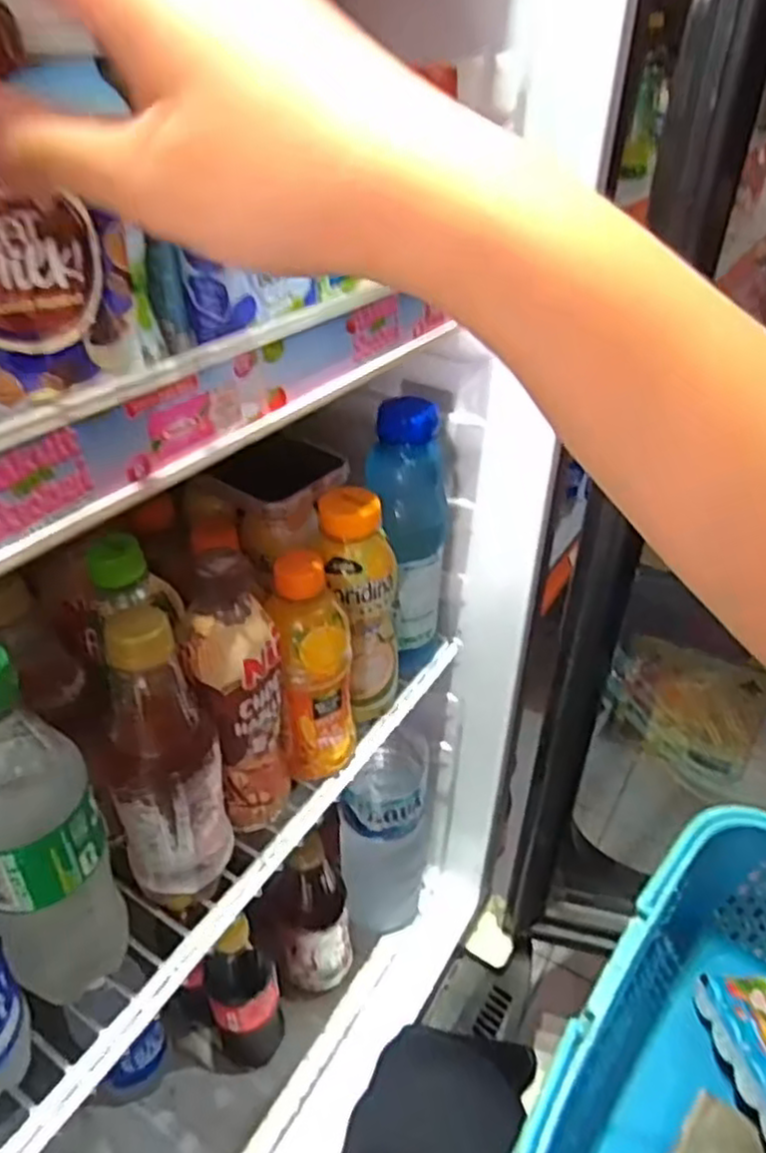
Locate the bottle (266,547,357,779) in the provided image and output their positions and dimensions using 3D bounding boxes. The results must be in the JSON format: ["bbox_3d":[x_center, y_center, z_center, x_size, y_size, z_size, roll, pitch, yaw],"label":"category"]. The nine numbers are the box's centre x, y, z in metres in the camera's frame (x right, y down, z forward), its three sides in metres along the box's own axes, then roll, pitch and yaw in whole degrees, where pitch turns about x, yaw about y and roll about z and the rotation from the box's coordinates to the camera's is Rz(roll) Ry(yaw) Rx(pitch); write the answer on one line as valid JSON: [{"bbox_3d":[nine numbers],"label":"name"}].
[{"bbox_3d":[-0.042,0.059,0.460,0.046,0.155,0.045,-1,36,-2],"label":"bottle"}]

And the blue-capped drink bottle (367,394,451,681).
[{"bbox_3d":[0.019,-0.027,0.532,0.055,0.225,0.056,2,36,2],"label":"blue-capped drink bottle"}]

